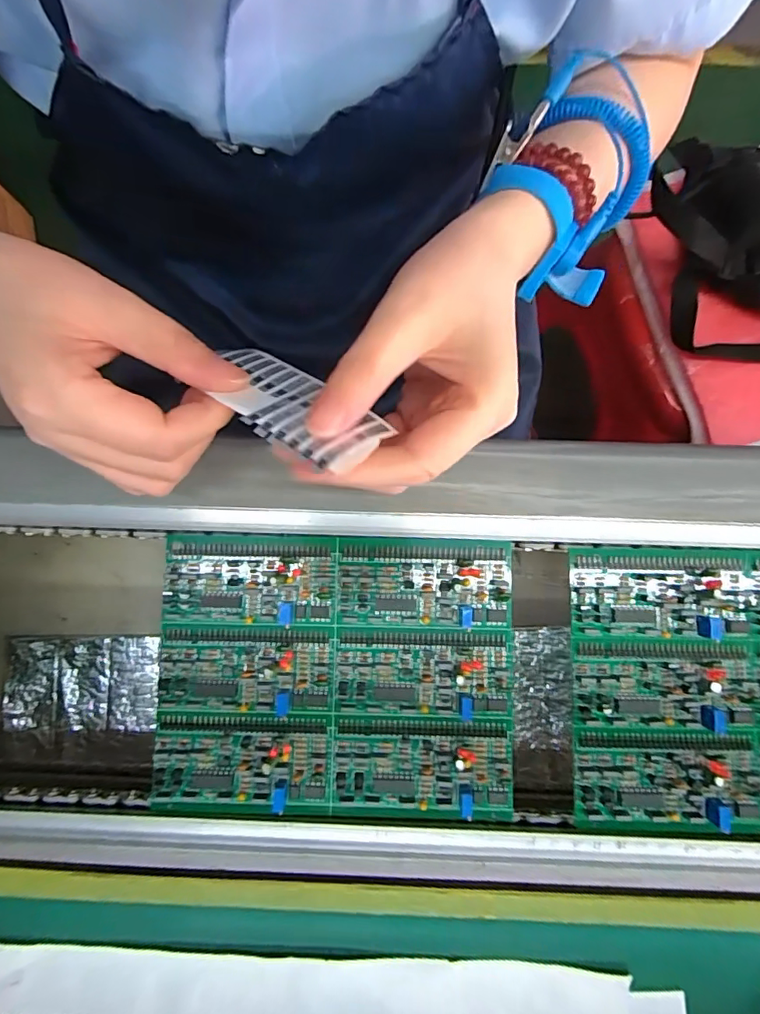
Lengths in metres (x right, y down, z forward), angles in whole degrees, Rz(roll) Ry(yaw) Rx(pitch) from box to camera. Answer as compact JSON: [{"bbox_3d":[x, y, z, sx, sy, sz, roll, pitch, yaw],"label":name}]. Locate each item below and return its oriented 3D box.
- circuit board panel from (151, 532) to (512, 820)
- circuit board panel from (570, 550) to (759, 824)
[{"bbox_3d":[-0.021,0.077,0.236,0.162,0.012,0.125,1,83,4],"label":"circuit board panel"},{"bbox_3d":[0.171,0.081,0.227,0.160,0.011,0.119,1,83,4],"label":"circuit board panel"}]

